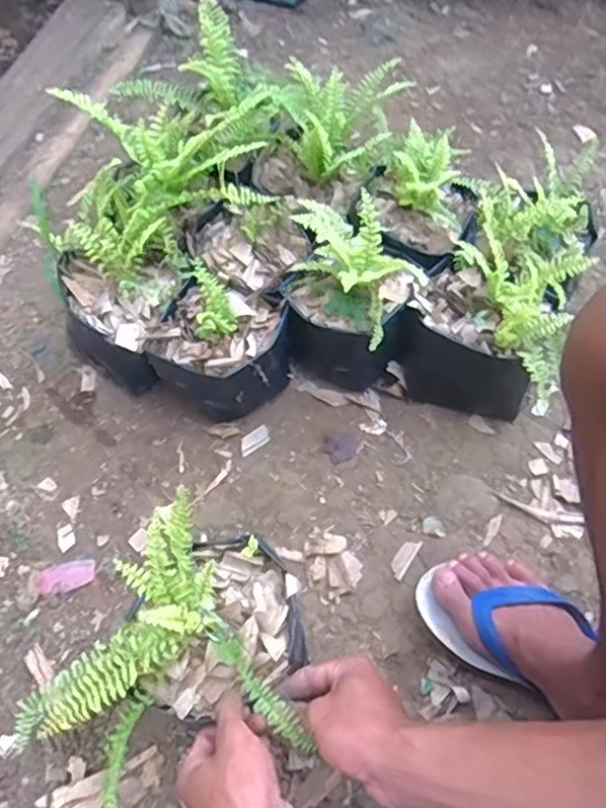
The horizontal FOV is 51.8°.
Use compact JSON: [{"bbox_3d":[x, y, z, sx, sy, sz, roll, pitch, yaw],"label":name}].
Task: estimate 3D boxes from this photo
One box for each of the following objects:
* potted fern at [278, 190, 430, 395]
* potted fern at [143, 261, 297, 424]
[{"bbox_3d":[0.057,-0.122,0.744,0.152,0.193,0.153,-3,59,6],"label":"potted fern"},{"bbox_3d":[-0.094,-0.072,0.746,0.145,0.173,0.127,20,62,17],"label":"potted fern"}]

